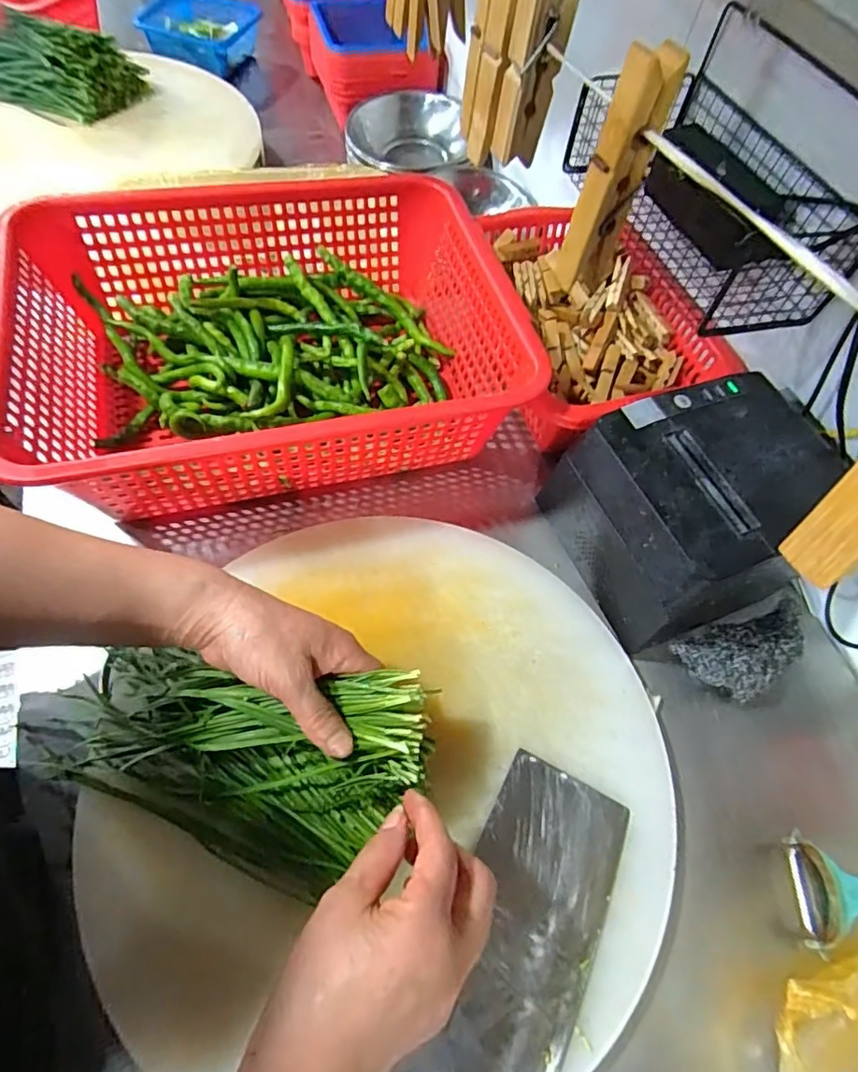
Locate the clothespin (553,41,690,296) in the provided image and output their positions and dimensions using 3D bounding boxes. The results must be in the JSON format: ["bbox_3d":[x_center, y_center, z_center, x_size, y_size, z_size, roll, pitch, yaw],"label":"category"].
[{"bbox_3d":[0.051,-0.098,0.157,0.014,0.057,0.016,31,61,10],"label":"clothespin"}]

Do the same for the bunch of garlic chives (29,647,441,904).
[{"bbox_3d":[-0.131,0.135,0.339,0.259,0.051,0.110,3,61,12],"label":"bunch of garlic chives"}]

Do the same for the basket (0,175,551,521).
[{"bbox_3d":[-0.130,-0.164,0.480,0.382,0.115,0.294,-13,64,-11],"label":"basket"}]

